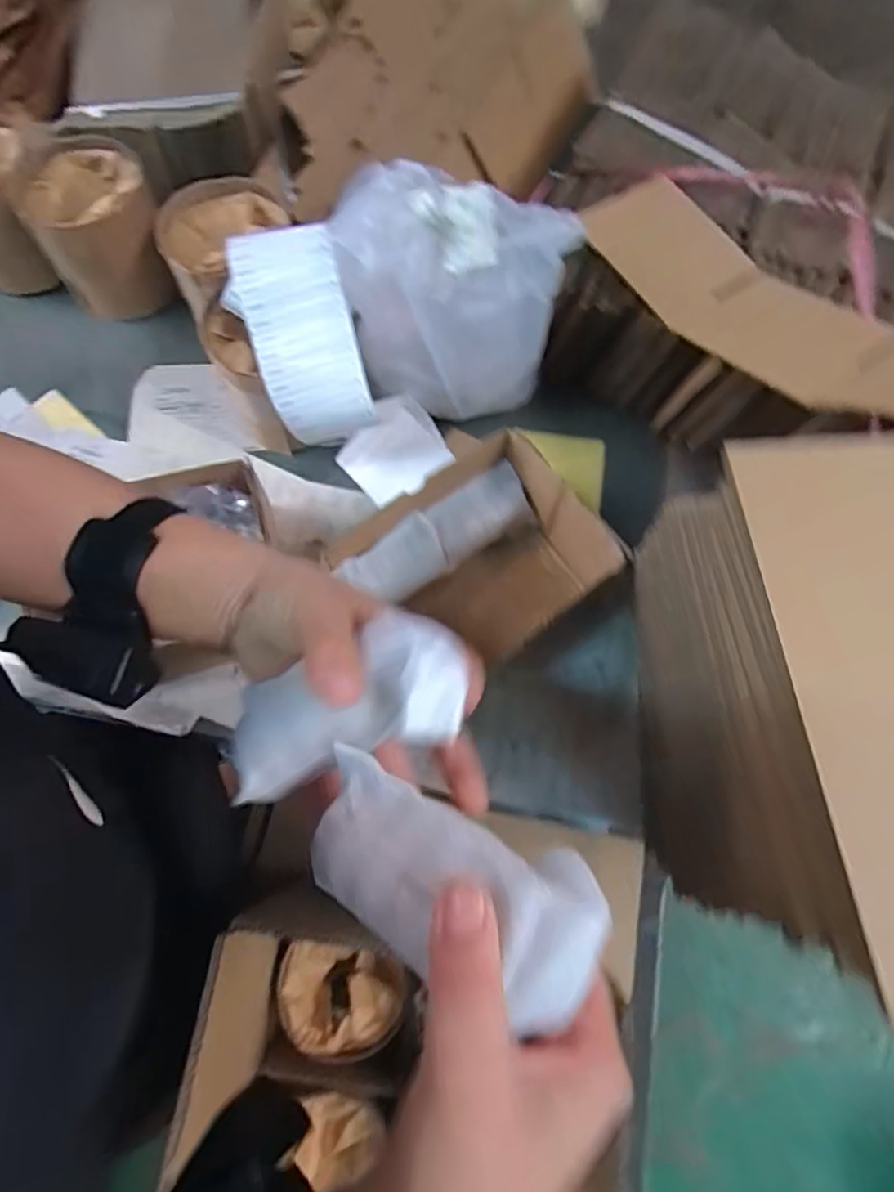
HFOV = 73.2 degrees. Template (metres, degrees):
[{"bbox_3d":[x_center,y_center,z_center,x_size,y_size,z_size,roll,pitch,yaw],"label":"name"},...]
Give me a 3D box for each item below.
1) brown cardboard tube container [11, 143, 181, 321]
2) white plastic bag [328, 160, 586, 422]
[{"bbox_3d":[-0.362,-0.384,0.639,0.120,0.105,0.125,-20,74,-8],"label":"brown cardboard tube container"},{"bbox_3d":[-0.004,-0.247,0.518,0.185,0.173,0.106,23,73,6],"label":"white plastic bag"}]

